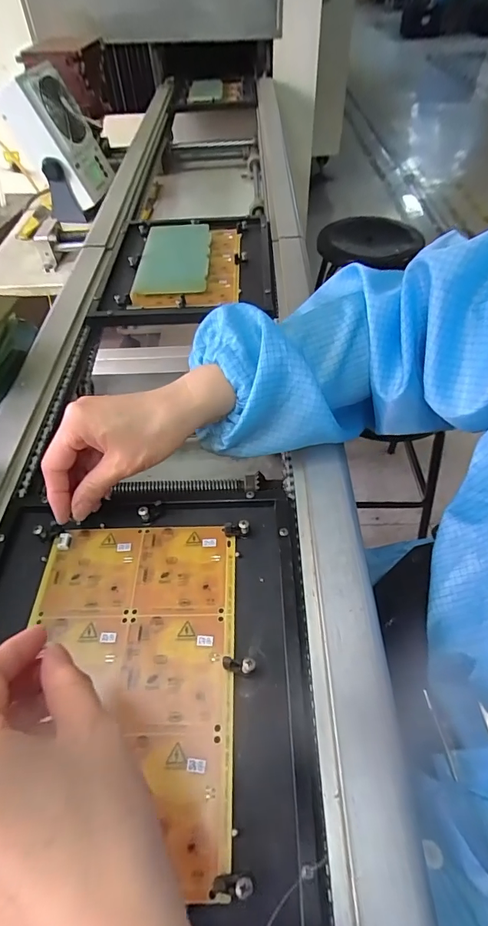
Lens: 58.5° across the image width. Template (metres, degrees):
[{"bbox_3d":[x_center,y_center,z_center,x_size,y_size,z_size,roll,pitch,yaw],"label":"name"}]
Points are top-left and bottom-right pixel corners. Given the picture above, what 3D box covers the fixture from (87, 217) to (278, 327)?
[{"bbox_3d":[-0.077,-0.280,0.621,0.233,0.039,0.255,-1,50,-1],"label":"fixture"}]

